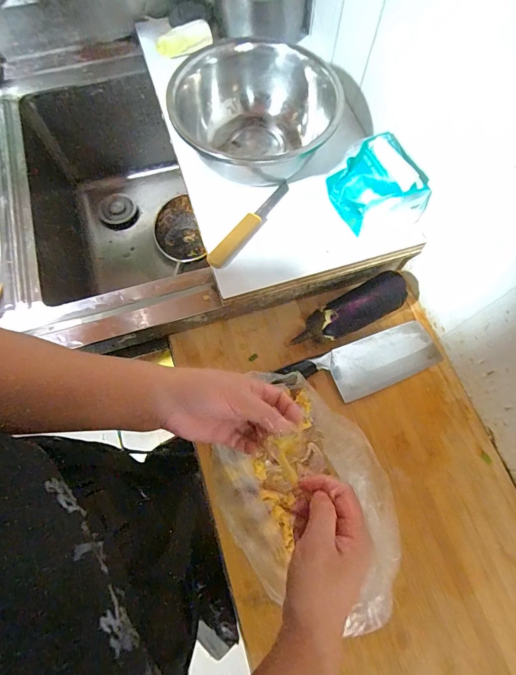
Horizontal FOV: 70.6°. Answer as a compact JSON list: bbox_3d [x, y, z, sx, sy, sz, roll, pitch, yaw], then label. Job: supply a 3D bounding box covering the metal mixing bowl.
[{"bbox_3d":[-0.009,-0.314,0.531,0.210,0.116,0.226,-27,72,-10],"label":"metal mixing bowl"}]

